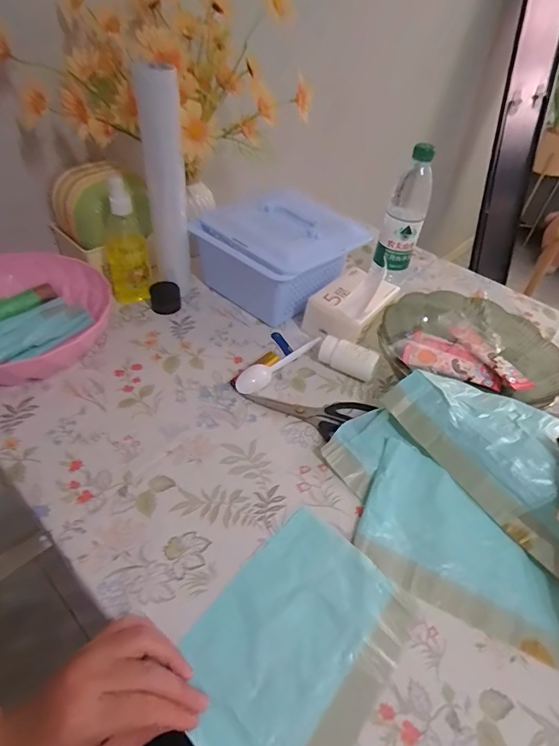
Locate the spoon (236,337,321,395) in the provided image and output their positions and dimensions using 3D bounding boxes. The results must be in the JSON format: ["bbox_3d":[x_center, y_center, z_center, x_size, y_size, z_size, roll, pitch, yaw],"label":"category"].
[{"bbox_3d":[-0.002,-0.016,0.588,0.032,0.012,0.153,33,51,24],"label":"spoon"}]

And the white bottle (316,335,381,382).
[{"bbox_3d":[0.092,-0.018,0.580,0.078,0.041,0.032,29,49,21],"label":"white bottle"}]

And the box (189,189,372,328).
[{"bbox_3d":[-0.007,-0.184,0.673,0.200,0.124,0.166,36,52,26],"label":"box"}]

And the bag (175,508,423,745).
[{"bbox_3d":[0.014,0.223,0.351,0.145,0.009,0.189,34,51,25],"label":"bag"}]

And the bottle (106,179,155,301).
[{"bbox_3d":[-0.223,-0.188,0.614,0.058,0.174,0.040,-12,48,-17],"label":"bottle"}]

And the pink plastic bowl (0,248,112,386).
[{"bbox_3d":[-0.340,-0.072,0.571,0.222,0.059,0.243,3,45,-3],"label":"pink plastic bowl"}]

